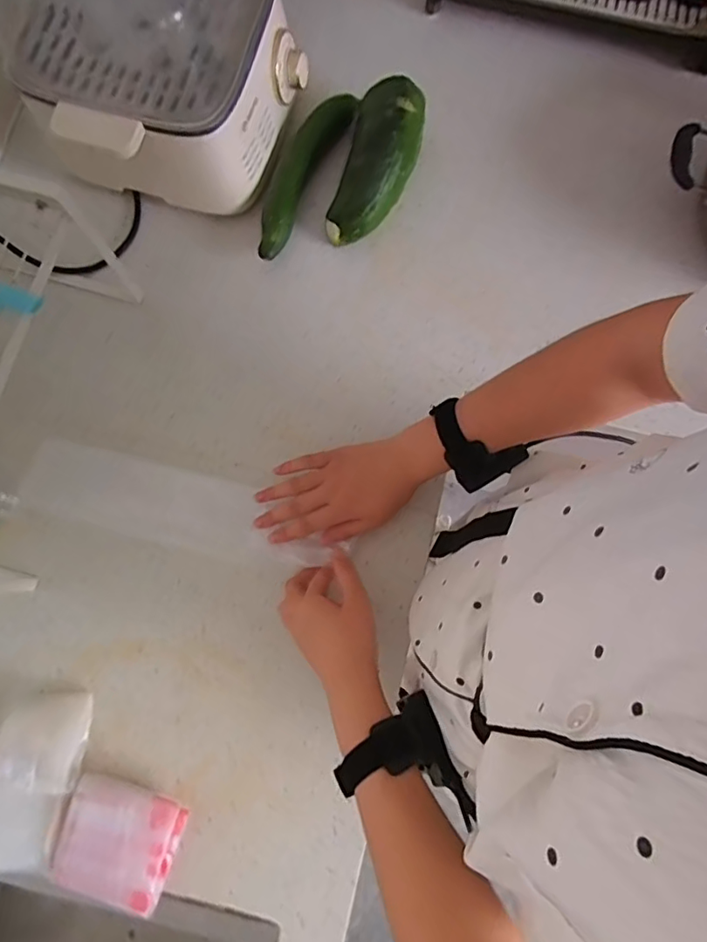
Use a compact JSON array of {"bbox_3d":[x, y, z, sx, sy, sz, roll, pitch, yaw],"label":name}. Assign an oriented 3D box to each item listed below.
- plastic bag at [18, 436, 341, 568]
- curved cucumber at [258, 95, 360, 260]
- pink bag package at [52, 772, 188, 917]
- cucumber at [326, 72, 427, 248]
[{"bbox_3d":[-0.181,0.034,0.535,0.307,0.011,0.077,15,80,3],"label":"plastic bag"},{"bbox_3d":[-0.057,-0.331,0.587,0.040,0.046,0.215,25,81,4],"label":"curved cucumber"},{"bbox_3d":[-0.211,0.332,0.478,0.099,0.028,0.094,18,80,2],"label":"pink bag package"},{"bbox_3d":[0.027,-0.332,0.578,0.074,0.072,0.162,15,80,2],"label":"cucumber"}]

